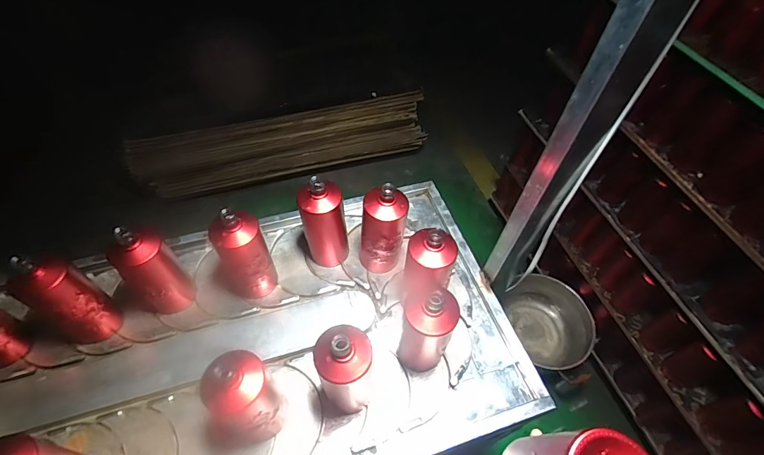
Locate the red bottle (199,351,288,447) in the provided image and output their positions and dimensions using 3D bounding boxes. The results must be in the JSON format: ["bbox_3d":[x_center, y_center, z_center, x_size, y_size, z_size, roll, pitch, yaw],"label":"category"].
[{"bbox_3d":[-0.198,0.254,0.571,0.095,0.205,0.084,-30,61,-25],"label":"red bottle"}]

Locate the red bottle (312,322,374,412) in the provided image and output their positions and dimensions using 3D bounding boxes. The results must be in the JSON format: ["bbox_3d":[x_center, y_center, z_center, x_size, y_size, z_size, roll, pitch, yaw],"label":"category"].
[{"bbox_3d":[-0.051,0.217,0.601,0.089,0.214,0.076,12,53,4],"label":"red bottle"}]

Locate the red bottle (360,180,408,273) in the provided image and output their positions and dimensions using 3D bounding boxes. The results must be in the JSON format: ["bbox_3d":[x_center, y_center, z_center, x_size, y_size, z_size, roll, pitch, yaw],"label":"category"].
[{"bbox_3d":[0.002,0.004,0.755,0.078,0.207,0.065,4,52,-3],"label":"red bottle"}]

